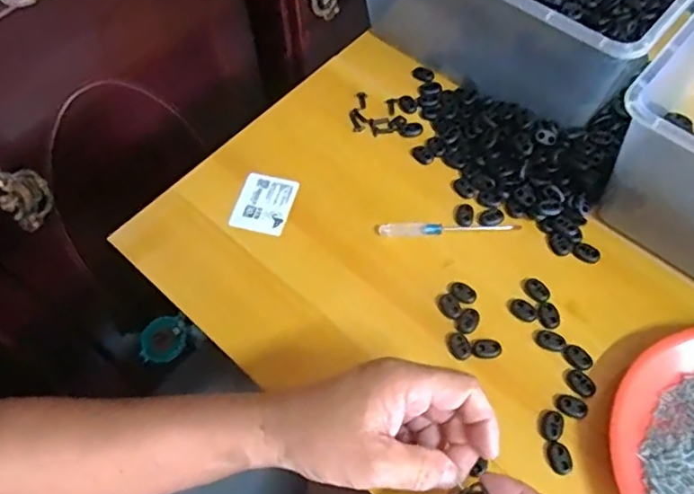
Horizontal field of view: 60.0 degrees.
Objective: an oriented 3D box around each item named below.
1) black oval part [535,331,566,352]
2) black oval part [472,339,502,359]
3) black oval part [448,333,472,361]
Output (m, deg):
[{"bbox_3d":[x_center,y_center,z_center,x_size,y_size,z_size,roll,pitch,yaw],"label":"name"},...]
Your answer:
[{"bbox_3d":[0.160,0.074,0.470,0.022,0.005,0.014,20,64,12],"label":"black oval part"},{"bbox_3d":[0.109,0.080,0.469,0.021,0.005,0.016,-10,61,-4],"label":"black oval part"},{"bbox_3d":[0.088,0.077,0.469,0.017,0.004,0.022,-20,63,-9],"label":"black oval part"}]

